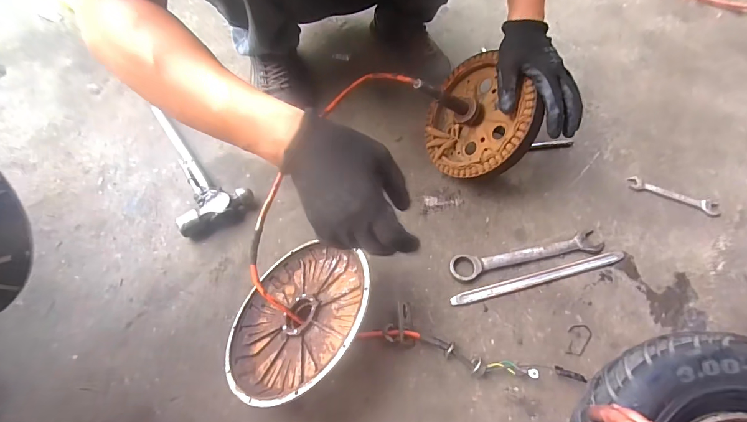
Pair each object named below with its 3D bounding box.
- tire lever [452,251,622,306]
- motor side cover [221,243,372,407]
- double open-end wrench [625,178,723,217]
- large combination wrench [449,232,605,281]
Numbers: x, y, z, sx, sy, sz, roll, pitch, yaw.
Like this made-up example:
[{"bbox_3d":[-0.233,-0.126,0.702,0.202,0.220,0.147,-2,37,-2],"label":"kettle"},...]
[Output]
[{"bbox_3d":[0.257,0.104,0.581,0.285,0.011,0.017,-14,64,-7],"label":"tire lever"},{"bbox_3d":[-0.100,0.137,0.487,0.221,0.031,0.211,10,59,46],"label":"motor side cover"},{"bbox_3d":[0.526,-0.028,0.654,0.147,0.007,0.031,20,65,10],"label":"double open-end wrench"},{"bbox_3d":[0.245,0.069,0.592,0.253,0.020,0.038,-12,63,-6],"label":"large combination wrench"}]

